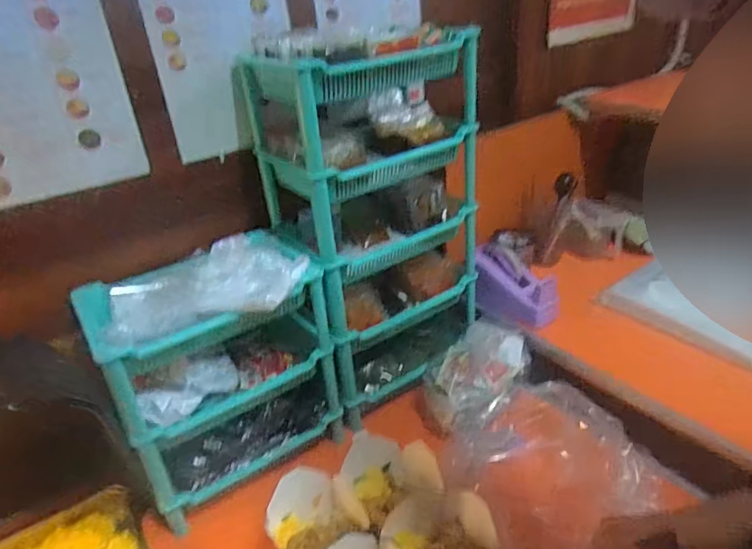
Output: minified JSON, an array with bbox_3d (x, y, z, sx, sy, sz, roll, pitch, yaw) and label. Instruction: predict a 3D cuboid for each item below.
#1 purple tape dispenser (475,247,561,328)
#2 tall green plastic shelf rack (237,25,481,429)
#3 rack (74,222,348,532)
[{"bbox_3d":[0.261,0.023,1.004,0.160,0.106,0.099,23,39,40],"label":"purple tape dispenser"},{"bbox_3d":[0.001,-0.090,0.908,0.323,0.571,0.208,-22,33,-28],"label":"tall green plastic shelf rack"},{"bbox_3d":[-0.232,0.139,0.806,0.297,0.314,0.214,-21,33,-27],"label":"rack"}]

